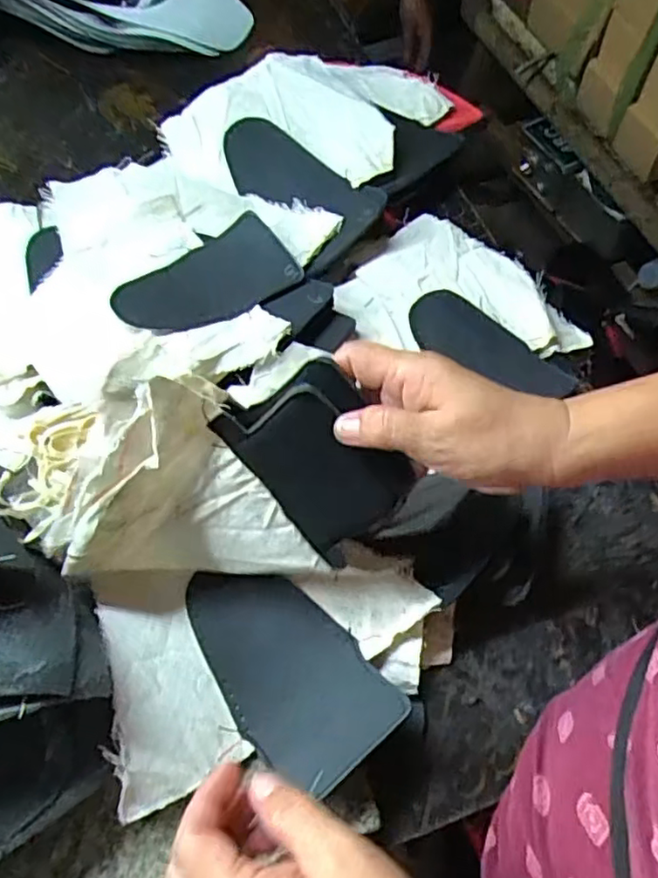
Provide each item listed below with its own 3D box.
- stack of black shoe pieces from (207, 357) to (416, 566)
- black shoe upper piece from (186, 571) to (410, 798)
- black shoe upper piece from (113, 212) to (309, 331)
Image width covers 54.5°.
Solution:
[{"bbox_3d":[-0.003,0.011,0.339,0.070,0.010,0.097,-35,105,15],"label":"stack of black shoe pieces"},{"bbox_3d":[-0.028,0.129,0.377,0.076,0.030,0.138,-35,70,-19],"label":"black shoe upper piece"},{"bbox_3d":[-0.099,-0.129,0.511,0.143,0.016,0.083,-37,67,-13],"label":"black shoe upper piece"}]

